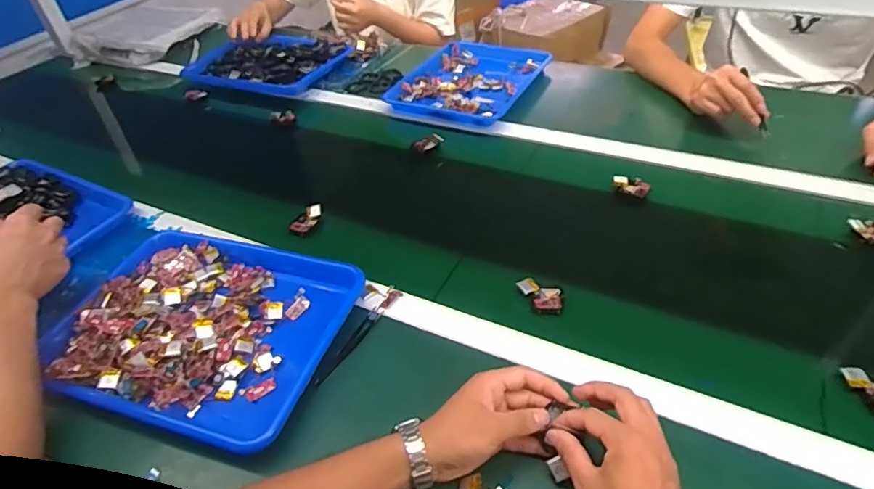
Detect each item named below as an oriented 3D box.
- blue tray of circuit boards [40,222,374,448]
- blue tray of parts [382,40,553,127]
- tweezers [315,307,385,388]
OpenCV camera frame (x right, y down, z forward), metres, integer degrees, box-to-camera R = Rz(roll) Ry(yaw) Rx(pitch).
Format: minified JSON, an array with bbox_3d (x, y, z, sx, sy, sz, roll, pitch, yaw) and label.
[{"bbox_3d":[-0.277,0.091,0.623,0.333,0.040,0.265,7,44,16],"label":"blue tray of circuit boards"},{"bbox_3d":[0.071,-0.342,1.067,0.247,0.032,0.309,15,47,23],"label":"blue tray of parts"},{"bbox_3d":[-0.100,0.114,0.604,0.016,0.010,0.122,18,48,25],"label":"tweezers"}]

